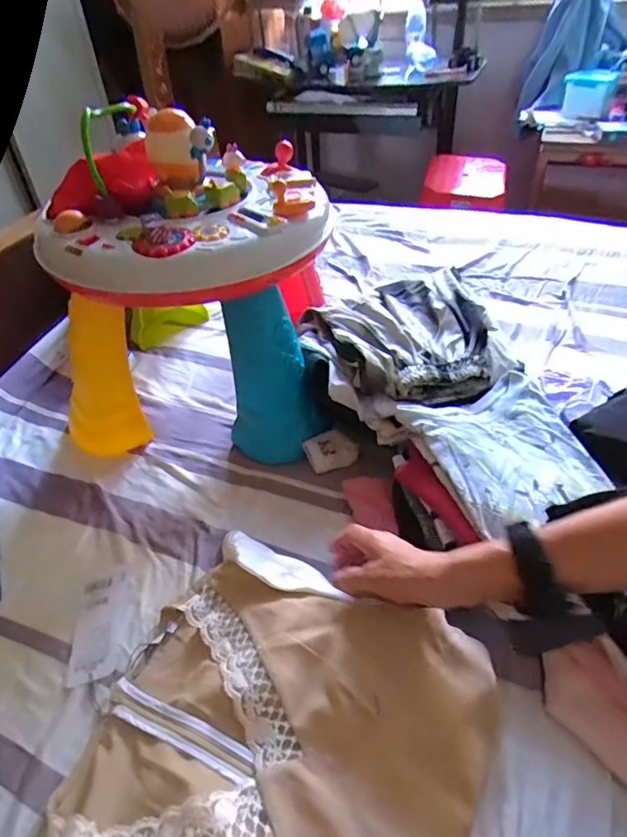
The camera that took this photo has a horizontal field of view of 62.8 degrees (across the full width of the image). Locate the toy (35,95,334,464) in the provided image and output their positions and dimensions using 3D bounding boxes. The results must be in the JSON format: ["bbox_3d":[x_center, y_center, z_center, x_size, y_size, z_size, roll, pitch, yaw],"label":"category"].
[{"bbox_3d":[-0.166,-0.203,0.755,0.363,0.394,0.333,3,41,7],"label":"toy"}]

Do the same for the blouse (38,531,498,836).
[{"bbox_3d":[-0.045,0.293,0.427,0.327,0.060,0.371,16,44,21],"label":"blouse"}]

